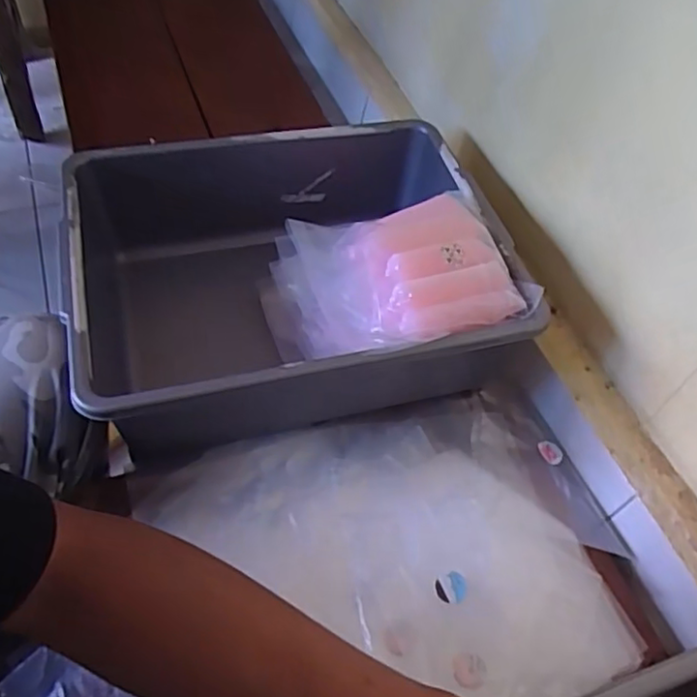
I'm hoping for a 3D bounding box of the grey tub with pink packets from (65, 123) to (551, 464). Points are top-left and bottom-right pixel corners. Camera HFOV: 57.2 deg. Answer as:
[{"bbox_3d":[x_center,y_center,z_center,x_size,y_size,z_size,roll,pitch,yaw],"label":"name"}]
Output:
[{"bbox_3d":[-0.051,-0.059,0.626,0.396,0.150,0.299,-11,56,-13],"label":"grey tub with pink packets"}]

